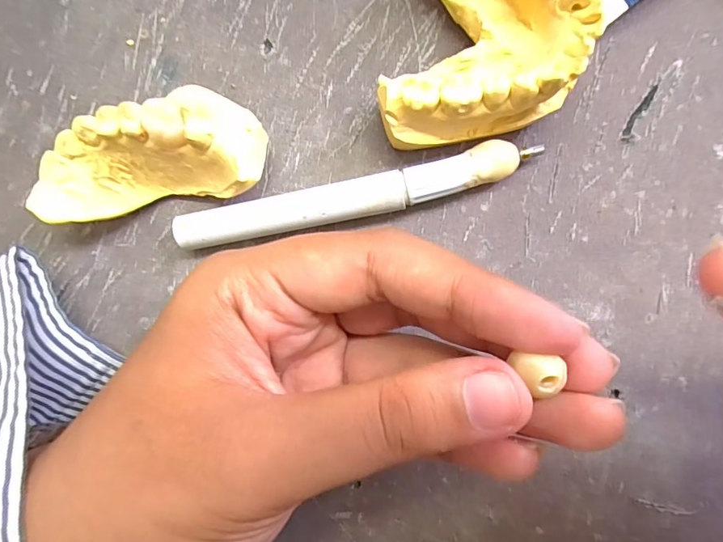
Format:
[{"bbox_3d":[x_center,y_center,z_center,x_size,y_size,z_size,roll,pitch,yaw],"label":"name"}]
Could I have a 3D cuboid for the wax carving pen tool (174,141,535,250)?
[{"bbox_3d":[-0.003,-0.022,0.144,0.109,0.012,0.013,-13,89,5],"label":"wax carving pen tool"}]

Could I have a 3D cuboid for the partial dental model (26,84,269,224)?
[{"bbox_3d":[-0.063,-0.033,0.142,0.069,0.027,0.027,-10,89,5],"label":"partial dental model"}]

